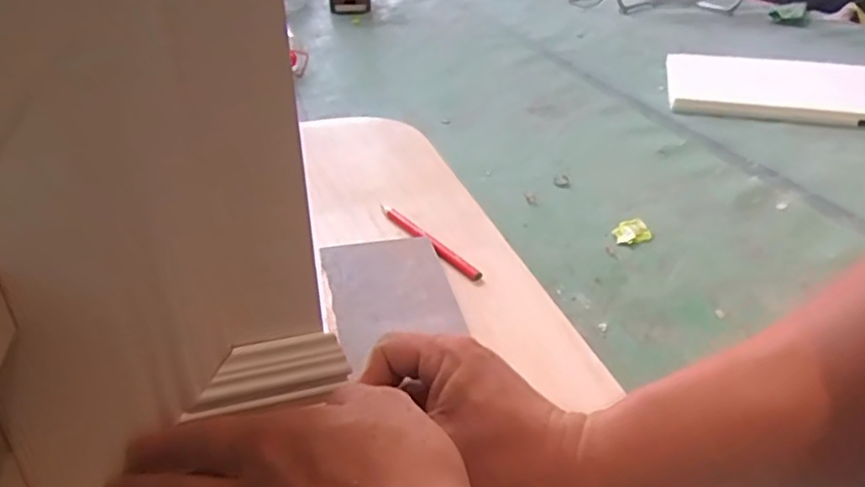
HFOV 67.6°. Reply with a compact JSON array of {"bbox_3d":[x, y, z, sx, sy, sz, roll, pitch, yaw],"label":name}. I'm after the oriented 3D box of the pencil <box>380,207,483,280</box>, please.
[{"bbox_3d":[-0.005,-0.004,0.587,0.012,0.009,0.148,-21,36,-28],"label":"pencil"}]

